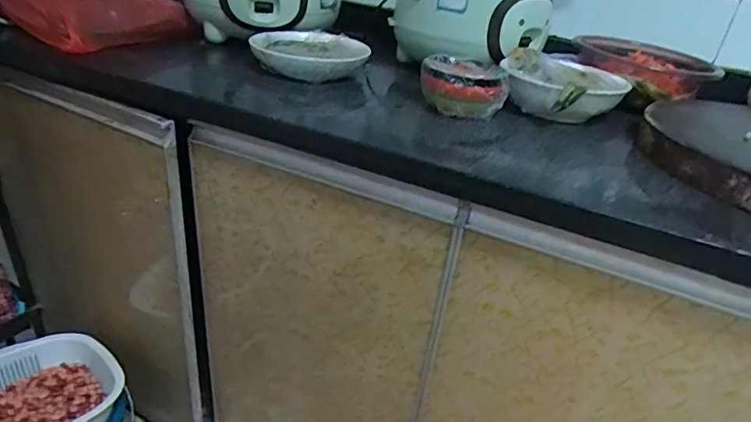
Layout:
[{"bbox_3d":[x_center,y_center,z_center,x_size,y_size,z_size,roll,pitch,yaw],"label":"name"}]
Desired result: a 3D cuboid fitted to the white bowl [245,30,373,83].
[{"bbox_3d":[-0.101,-0.252,0.798,0.176,0.044,0.190,5,28,-1],"label":"white bowl"}]

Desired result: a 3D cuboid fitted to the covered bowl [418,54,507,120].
[{"bbox_3d":[0.118,-0.169,0.675,0.110,0.061,0.102,8,31,4],"label":"covered bowl"}]

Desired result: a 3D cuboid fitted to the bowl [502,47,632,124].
[{"bbox_3d":[0.267,-0.180,0.718,0.158,0.070,0.193,14,31,12],"label":"bowl"}]

